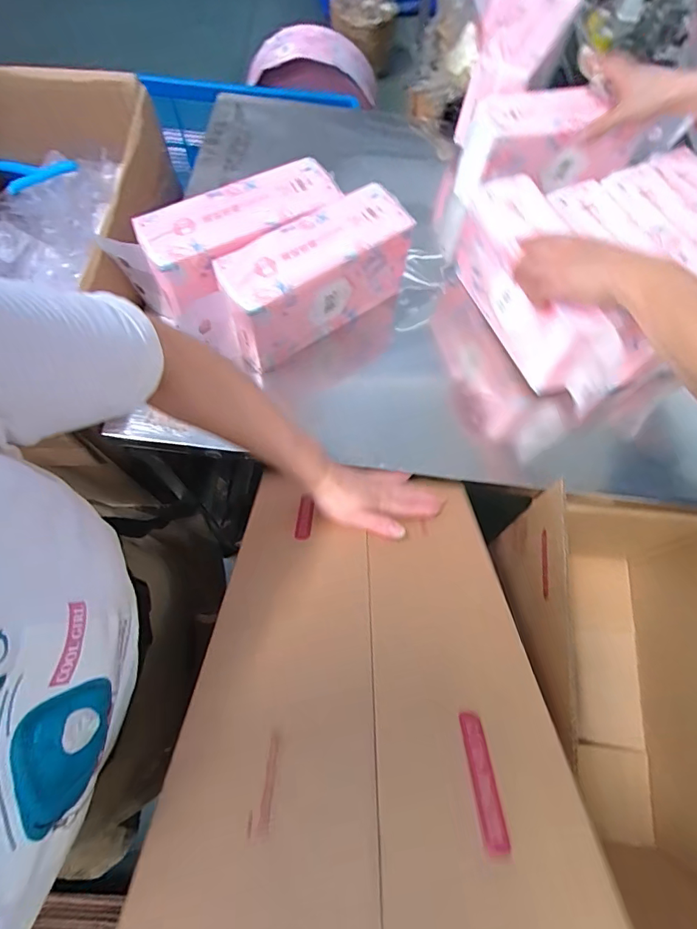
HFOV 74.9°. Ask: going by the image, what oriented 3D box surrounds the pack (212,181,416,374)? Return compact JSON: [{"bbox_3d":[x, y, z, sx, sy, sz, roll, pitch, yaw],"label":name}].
[{"bbox_3d":[-0.044,-0.242,0.596,0.252,0.128,0.086,-36,73,-16],"label":"pack"}]

